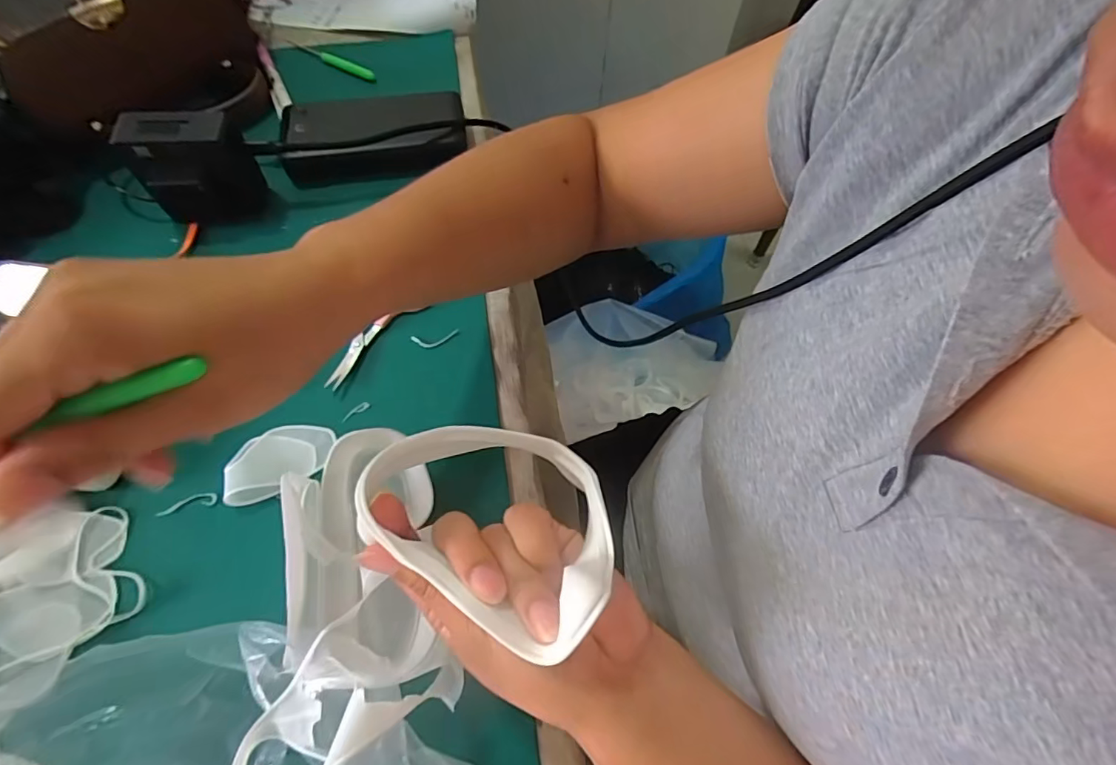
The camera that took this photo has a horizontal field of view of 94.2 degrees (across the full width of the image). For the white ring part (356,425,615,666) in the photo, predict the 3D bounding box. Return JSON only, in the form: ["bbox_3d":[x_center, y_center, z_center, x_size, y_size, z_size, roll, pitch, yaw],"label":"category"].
[{"bbox_3d":[-0.022,0.054,0.229,0.107,0.038,0.087,31,30,13],"label":"white ring part"}]

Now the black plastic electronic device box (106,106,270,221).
[{"bbox_3d":[-0.273,-0.162,0.395,0.080,0.072,0.045,3,64,-1],"label":"black plastic electronic device box"}]

